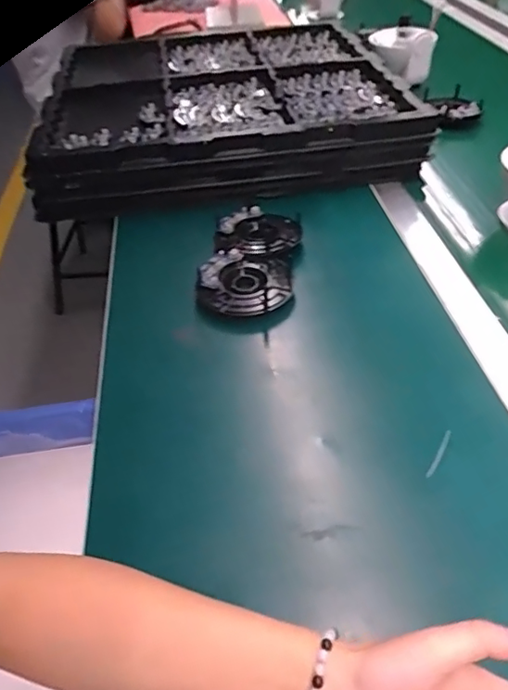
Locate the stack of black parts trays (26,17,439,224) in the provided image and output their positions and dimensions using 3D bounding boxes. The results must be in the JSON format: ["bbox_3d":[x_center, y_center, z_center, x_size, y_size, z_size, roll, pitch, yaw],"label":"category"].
[{"bbox_3d":[-0.059,-0.383,0.850,0.525,0.118,0.510,-8,45,-6],"label":"stack of black parts trays"}]

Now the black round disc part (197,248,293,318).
[{"bbox_3d":[-0.010,-0.062,0.572,0.100,0.036,0.092,-3,45,-2],"label":"black round disc part"}]

